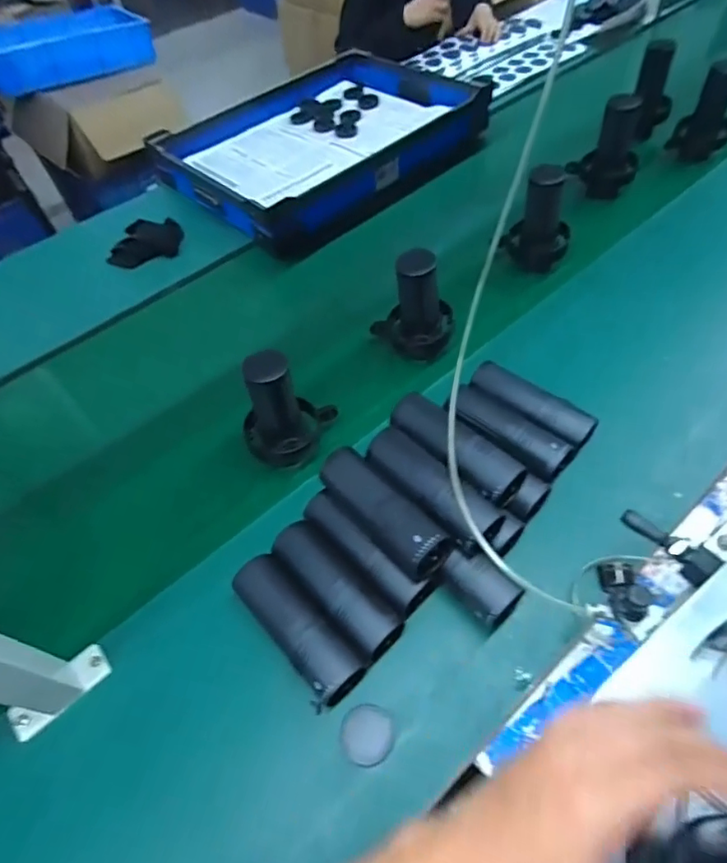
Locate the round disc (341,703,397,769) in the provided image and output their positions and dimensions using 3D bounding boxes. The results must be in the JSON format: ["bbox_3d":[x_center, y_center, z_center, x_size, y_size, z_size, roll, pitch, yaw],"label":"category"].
[{"bbox_3d":[0.005,0.291,0.504,0.050,0.008,0.050,-3,54,4],"label":"round disc"}]

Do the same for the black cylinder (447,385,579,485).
[{"bbox_3d":[0.174,0.004,0.657,0.163,0.048,0.066,33,64,25],"label":"black cylinder"}]

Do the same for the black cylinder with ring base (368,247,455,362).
[{"bbox_3d":[0.069,-0.174,0.748,0.110,0.149,0.081,-4,54,3],"label":"black cylinder with ring base"}]

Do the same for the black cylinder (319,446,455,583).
[{"bbox_3d":[0.016,0.081,0.563,0.054,0.052,0.165,-38,60,-20],"label":"black cylinder"}]

